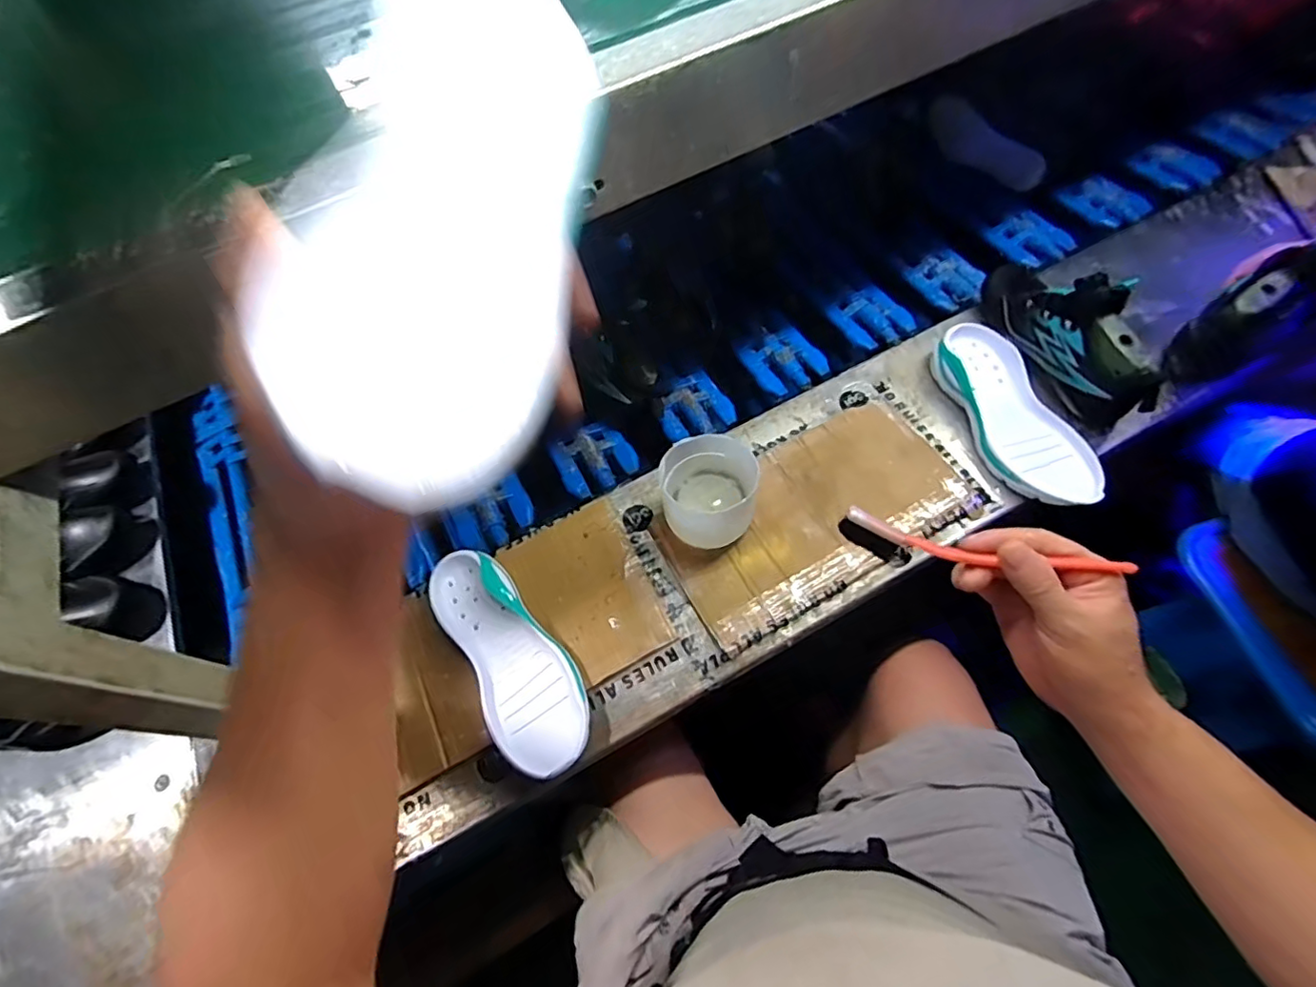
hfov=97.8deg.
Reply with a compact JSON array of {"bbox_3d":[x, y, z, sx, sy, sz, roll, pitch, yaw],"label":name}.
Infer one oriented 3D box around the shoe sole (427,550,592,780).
[{"bbox_3d":[-0.141,0.151,0.549,0.086,0.033,0.229,-31,70,-10],"label":"shoe sole"}]

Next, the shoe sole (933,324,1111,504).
[{"bbox_3d":[0.383,-0.084,0.631,0.085,0.047,0.227,-17,68,-5],"label":"shoe sole"}]

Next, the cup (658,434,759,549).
[{"bbox_3d":[0.050,-0.008,0.585,0.087,0.086,0.078,30,72,14],"label":"cup"}]

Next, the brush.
[{"bbox_3d":[0.203,0.040,0.365,0.169,0.025,0.024,10,68,8],"label":"brush"}]

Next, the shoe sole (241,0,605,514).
[{"bbox_3d":[-0.079,-0.113,0.223,0.089,0.055,0.239,3,73,3],"label":"shoe sole"}]

